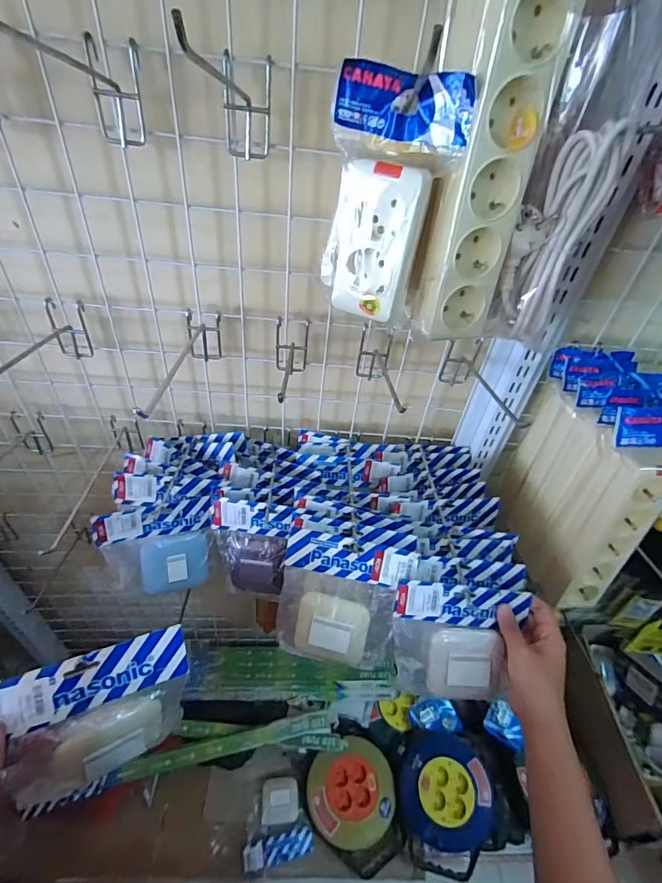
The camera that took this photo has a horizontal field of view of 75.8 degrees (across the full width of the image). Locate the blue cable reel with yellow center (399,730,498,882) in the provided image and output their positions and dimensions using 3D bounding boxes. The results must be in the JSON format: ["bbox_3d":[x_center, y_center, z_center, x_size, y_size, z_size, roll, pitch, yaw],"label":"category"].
[{"bbox_3d":[0.261,0.828,0.997,0.203,0.124,0.251,12,43,4],"label":"blue cable reel with yellow center"}]

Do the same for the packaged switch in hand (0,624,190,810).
[{"bbox_3d":[-0.190,0.224,0.347,0.142,0.123,0.026,-12,17,-26],"label":"packaged switch in hand"}]

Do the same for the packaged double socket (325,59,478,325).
[{"bbox_3d":[0.042,-0.178,0.324,0.088,0.157,0.050,9,43,1],"label":"packaged double socket"}]

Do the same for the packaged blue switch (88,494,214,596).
[{"bbox_3d":[-0.218,0.134,0.539,0.130,0.123,0.038,-3,17,-21],"label":"packaged blue switch"}]

